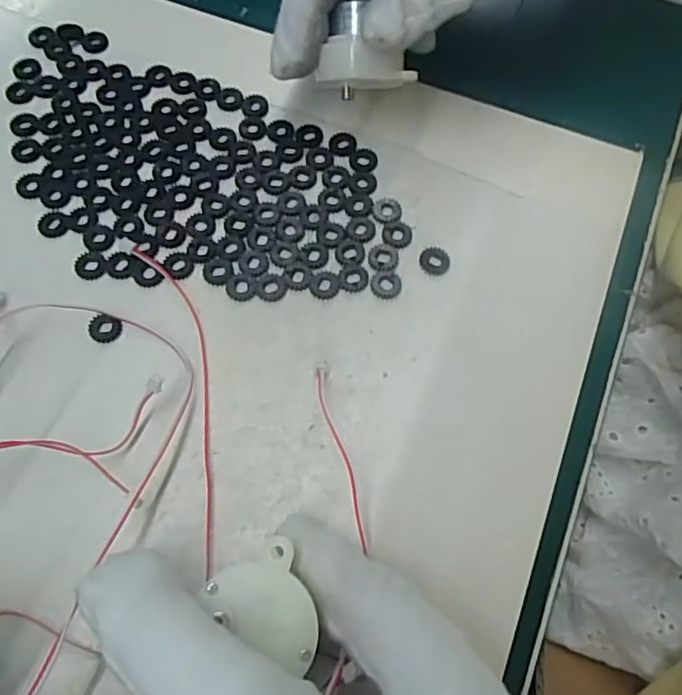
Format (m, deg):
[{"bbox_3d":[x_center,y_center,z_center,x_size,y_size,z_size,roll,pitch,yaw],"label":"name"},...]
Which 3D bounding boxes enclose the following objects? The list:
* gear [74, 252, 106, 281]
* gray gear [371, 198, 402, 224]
[{"bbox_3d":[-0.088,-0.029,0.215,0.010,0.004,0.010,-35,73,-15],"label":"gear"},{"bbox_3d":[0.017,-0.051,0.226,0.011,0.004,0.011,1,67,-2],"label":"gray gear"}]

